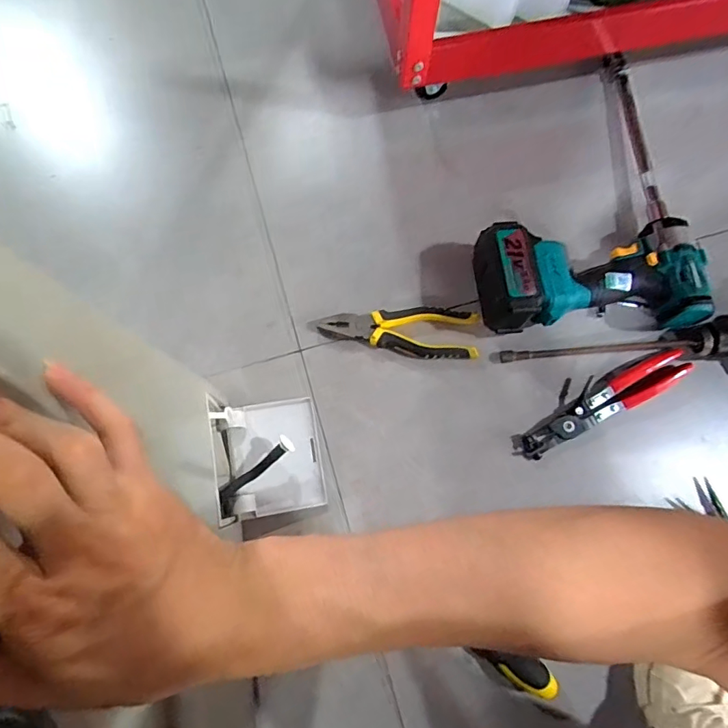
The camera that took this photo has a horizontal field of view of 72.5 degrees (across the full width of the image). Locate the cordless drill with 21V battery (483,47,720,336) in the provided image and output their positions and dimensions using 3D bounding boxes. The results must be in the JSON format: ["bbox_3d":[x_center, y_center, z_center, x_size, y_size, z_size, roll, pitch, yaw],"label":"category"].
[{"bbox_3d":[0.236,-0.193,0.567,0.210,0.080,0.323,-4,77,-2],"label":"cordless drill with 21V battery"}]

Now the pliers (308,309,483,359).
[{"bbox_3d":[0.036,-0.039,0.575,0.186,0.019,0.056,6,77,0],"label":"pliers"}]

